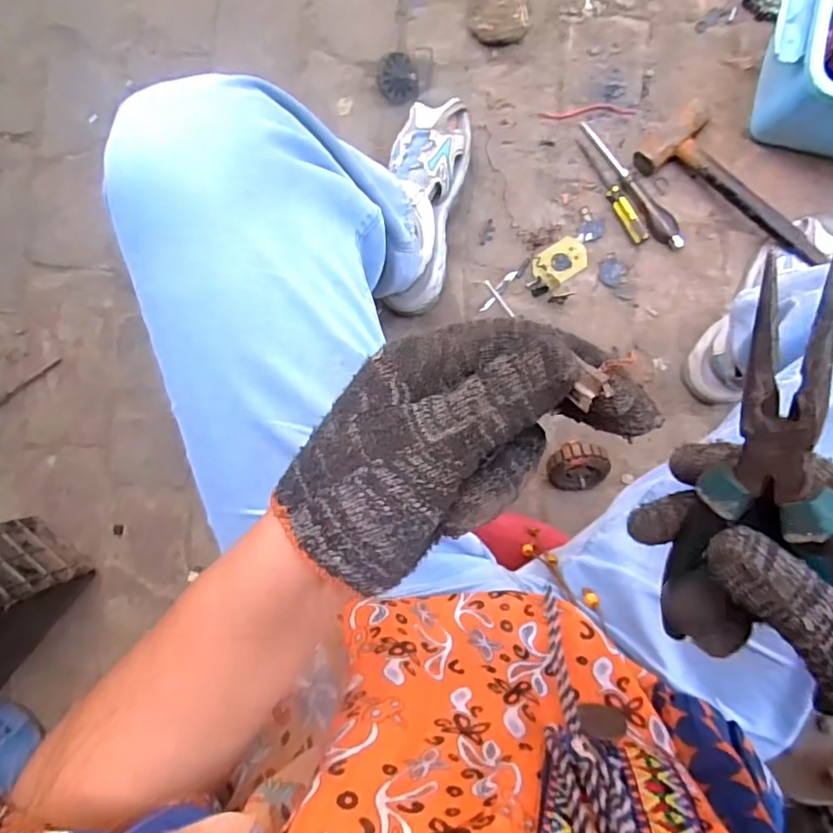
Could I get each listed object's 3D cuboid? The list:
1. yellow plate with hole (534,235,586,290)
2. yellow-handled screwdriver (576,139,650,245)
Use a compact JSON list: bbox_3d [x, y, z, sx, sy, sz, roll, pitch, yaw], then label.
[{"bbox_3d":[0.192,-0.207,0.765,0.076,0.009,0.050,-37,90,2],"label":"yellow plate with hole"},{"bbox_3d":[0.258,-0.300,0.757,0.022,0.020,0.159,-30,90,2],"label":"yellow-handled screwdriver"}]

